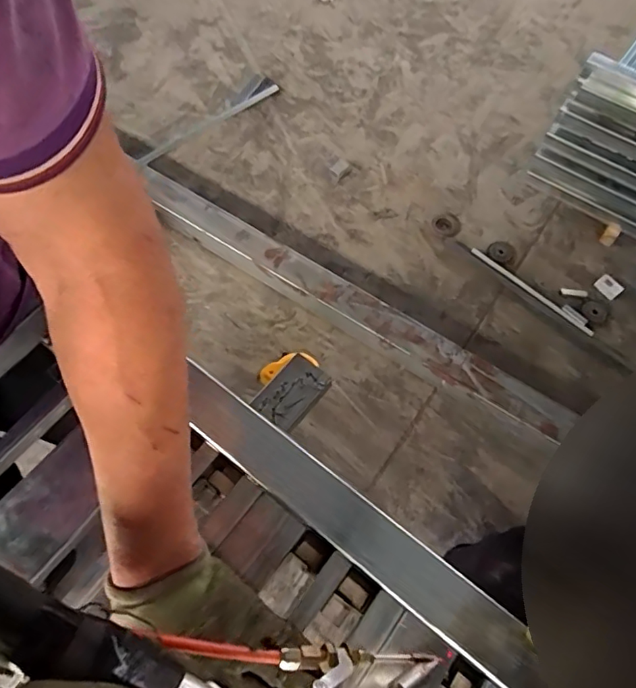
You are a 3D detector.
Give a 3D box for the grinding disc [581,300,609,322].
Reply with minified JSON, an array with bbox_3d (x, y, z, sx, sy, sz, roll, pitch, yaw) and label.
[{"bbox_3d":[0.838,-0.100,1.532,0.081,0.007,0.073,-36,70,-16],"label":"grinding disc"}]

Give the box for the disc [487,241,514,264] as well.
[{"bbox_3d":[0.591,-0.297,1.633,0.087,0.009,0.081,0,65,0],"label":"disc"}]

